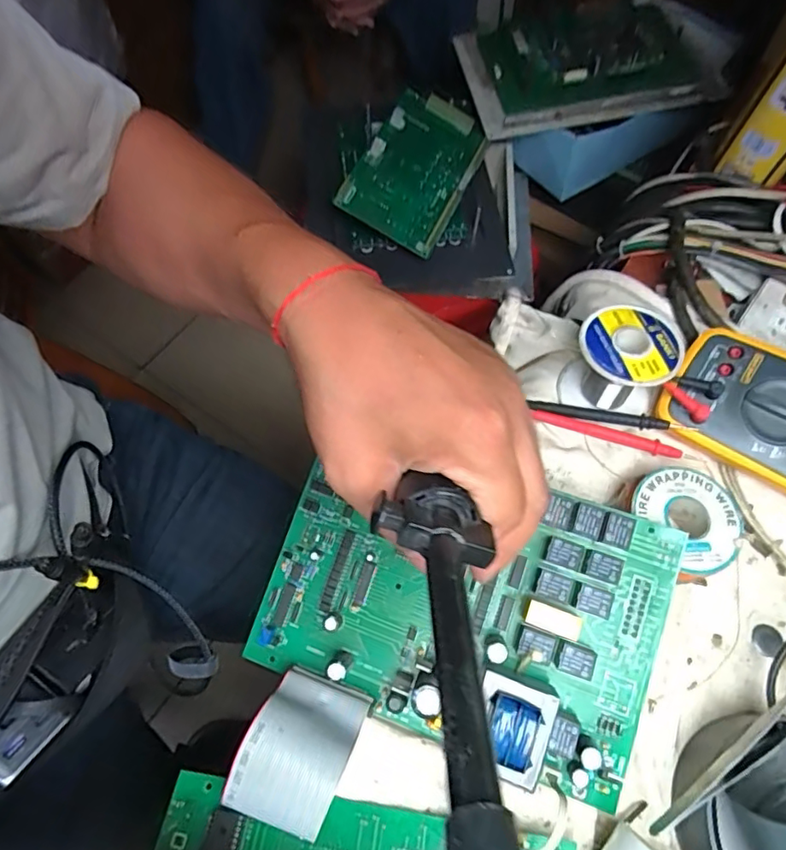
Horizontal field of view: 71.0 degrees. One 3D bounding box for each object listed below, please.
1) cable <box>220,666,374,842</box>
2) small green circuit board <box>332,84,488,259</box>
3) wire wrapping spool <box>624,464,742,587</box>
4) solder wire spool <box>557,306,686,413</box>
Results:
[{"bbox_3d":[-0.049,0.171,0.291,0.050,0.047,0.069,21,67,9],"label":"cable"},{"bbox_3d":[0.027,-0.296,0.635,0.115,0.023,0.197,29,79,-4],"label":"small green circuit board"},{"bbox_3d":[0.184,0.063,0.358,0.069,0.030,0.064,0,65,0],"label":"wire wrapping spool"},{"bbox_3d":[0.156,-0.042,0.384,0.064,0.057,0.059,0,65,0],"label":"solder wire spool"}]

